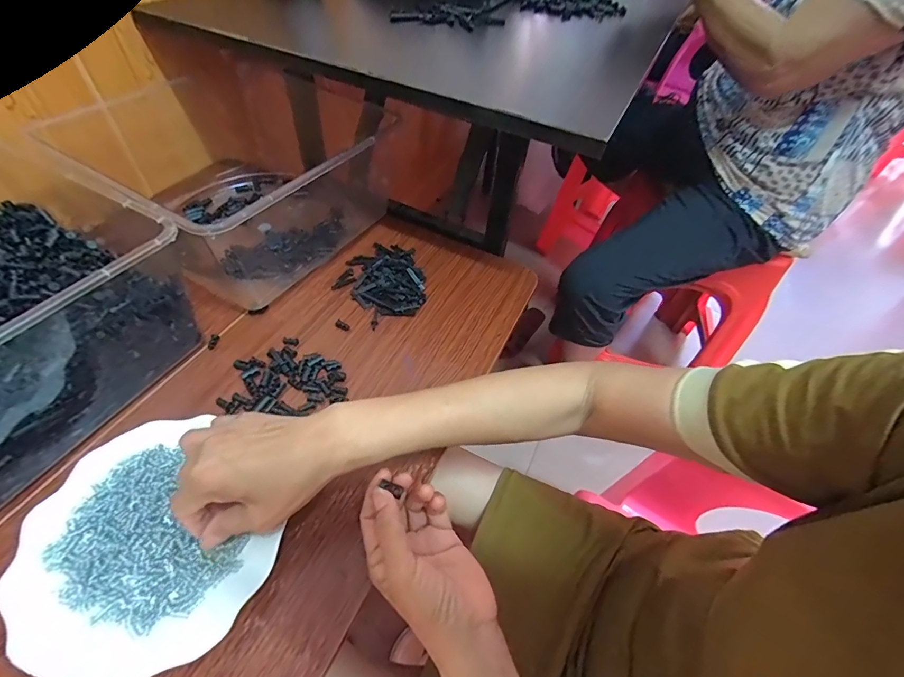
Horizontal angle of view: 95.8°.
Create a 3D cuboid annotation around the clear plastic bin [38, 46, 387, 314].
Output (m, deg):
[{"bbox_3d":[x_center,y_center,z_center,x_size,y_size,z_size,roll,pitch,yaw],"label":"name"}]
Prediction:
[{"bbox_3d":[-0.283,-0.247,0.581,0.332,0.125,0.338,29,54,16],"label":"clear plastic bin"}]

